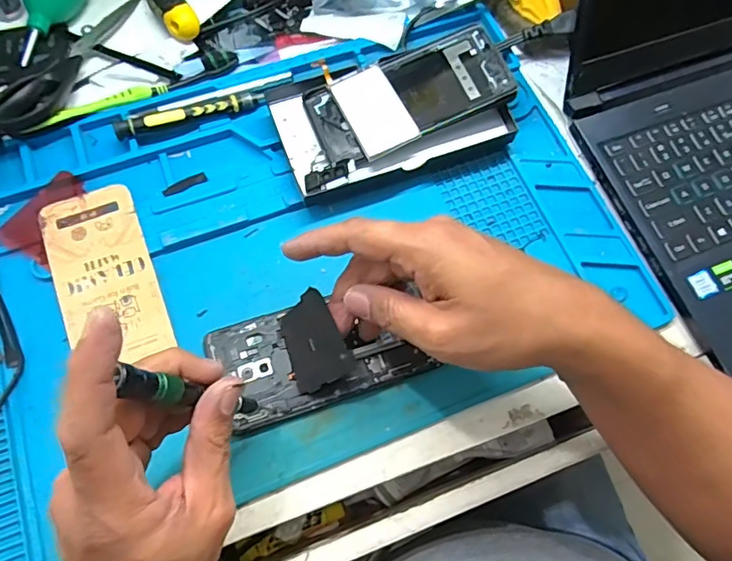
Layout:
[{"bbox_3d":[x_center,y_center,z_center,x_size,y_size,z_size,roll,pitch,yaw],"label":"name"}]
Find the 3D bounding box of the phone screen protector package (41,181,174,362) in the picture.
[{"bbox_3d":[-0.189,-0.003,0.374,0.068,0.009,0.136,-21,72,-9],"label":"phone screen protector package"}]

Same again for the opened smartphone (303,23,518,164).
[{"bbox_3d":[0.034,-0.148,0.410,0.156,0.010,0.079,-26,73,-3],"label":"opened smartphone"}]

